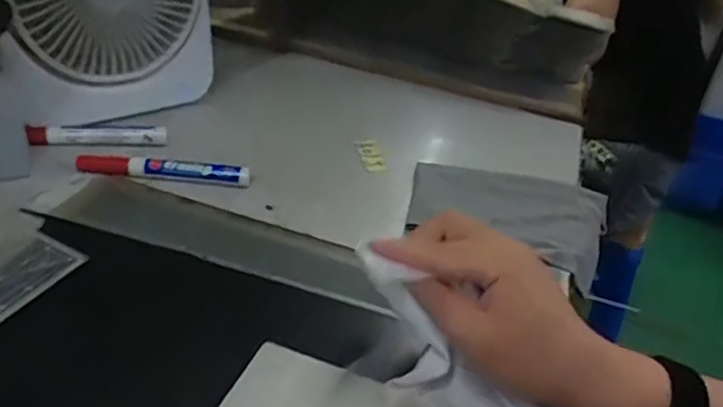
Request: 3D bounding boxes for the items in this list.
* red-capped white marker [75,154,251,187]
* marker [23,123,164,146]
[{"bbox_3d":[-0.165,-0.028,0.515,0.141,0.020,0.012,4,33,-5],"label":"red-capped white marker"},{"bbox_3d":[-0.232,-0.060,0.545,0.112,0.016,0.022,-1,34,-13],"label":"marker"}]

